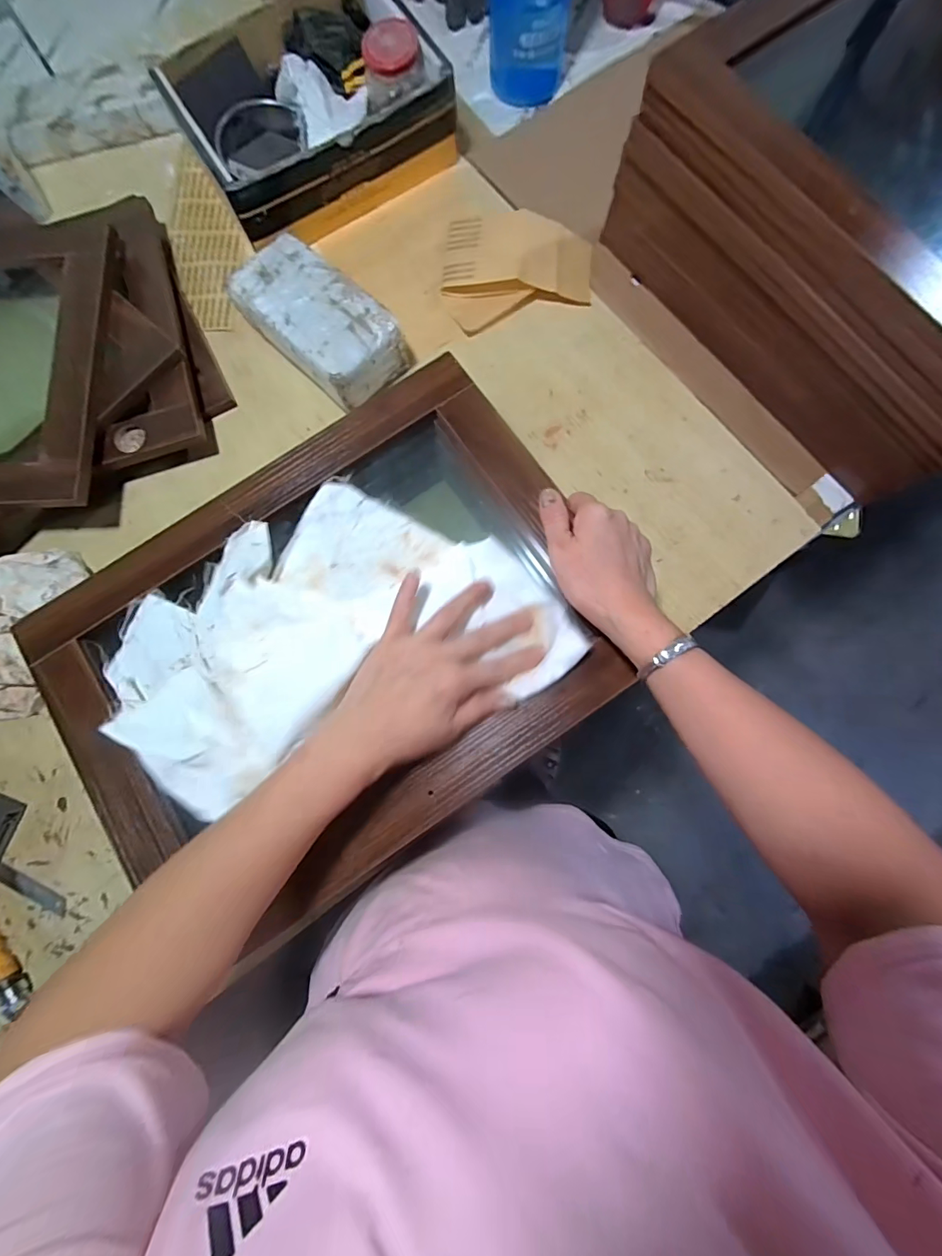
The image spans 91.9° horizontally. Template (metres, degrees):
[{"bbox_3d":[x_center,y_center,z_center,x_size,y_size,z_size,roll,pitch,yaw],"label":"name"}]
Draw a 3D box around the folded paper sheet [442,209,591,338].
[{"bbox_3d":[0.057,-0.451,0.559,0.178,0.028,0.149,-3,81,3],"label":"folded paper sheet"}]

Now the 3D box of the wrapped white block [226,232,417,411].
[{"bbox_3d":[-0.180,-0.364,0.542,0.212,0.053,0.112,43,85,9],"label":"wrapped white block"}]

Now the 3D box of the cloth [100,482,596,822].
[{"bbox_3d":[-0.120,0.003,0.380,0.360,0.031,0.231,-27,80,-1],"label":"cloth"}]

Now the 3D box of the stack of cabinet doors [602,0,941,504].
[{"bbox_3d":[0.443,-0.416,0.469,0.343,0.179,0.478,-35,81,-3],"label":"stack of cabinet doors"}]

